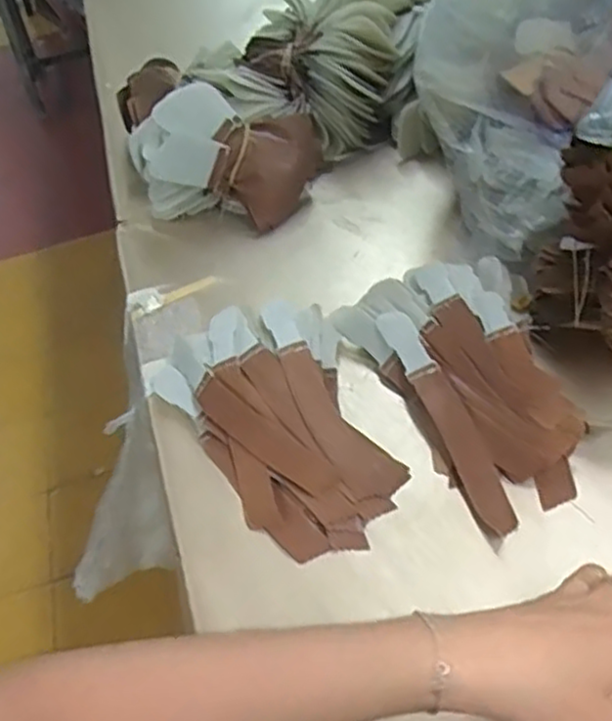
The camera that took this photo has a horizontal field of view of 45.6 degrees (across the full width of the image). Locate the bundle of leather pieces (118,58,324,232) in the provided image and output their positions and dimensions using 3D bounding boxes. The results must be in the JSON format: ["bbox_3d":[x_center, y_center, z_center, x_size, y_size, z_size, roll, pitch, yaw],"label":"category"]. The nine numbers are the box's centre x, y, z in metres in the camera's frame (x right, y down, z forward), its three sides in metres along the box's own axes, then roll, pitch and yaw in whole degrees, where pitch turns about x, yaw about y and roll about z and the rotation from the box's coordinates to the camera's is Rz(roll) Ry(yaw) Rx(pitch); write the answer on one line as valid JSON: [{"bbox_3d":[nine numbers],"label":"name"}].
[{"bbox_3d":[-0.095,-0.247,0.747,0.183,0.116,0.246,-18,48,-4],"label":"bundle of leather pieces"}]

